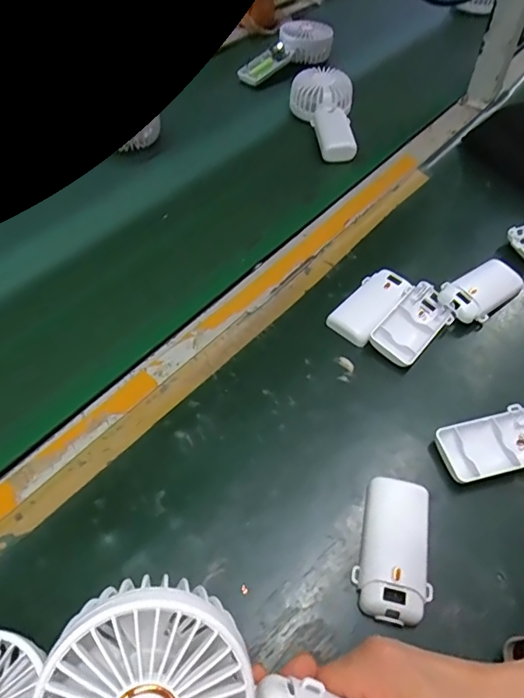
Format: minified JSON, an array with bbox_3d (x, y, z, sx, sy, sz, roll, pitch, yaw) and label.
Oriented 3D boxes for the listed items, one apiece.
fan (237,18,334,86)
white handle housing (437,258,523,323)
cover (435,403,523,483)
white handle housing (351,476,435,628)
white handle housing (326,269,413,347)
[{"bbox_3d":[0.040,-0.495,0.804,0.177,0.050,0.078,-32,58,-22],"label":"fan"},{"bbox_3d":[0.215,-0.059,0.477,0.094,0.025,0.047,-33,59,-23],"label":"white handle housing"},{"bbox_3d":[0.186,0.076,0.381,0.094,0.016,0.048,-12,53,-9],"label":"cover"},{"bbox_3d":[0.093,0.137,0.337,0.049,0.015,0.094,14,53,11],"label":"white handle housing"},{"bbox_3d":[0.104,-0.044,0.468,0.046,0.018,0.091,32,59,23],"label":"white handle housing"}]

